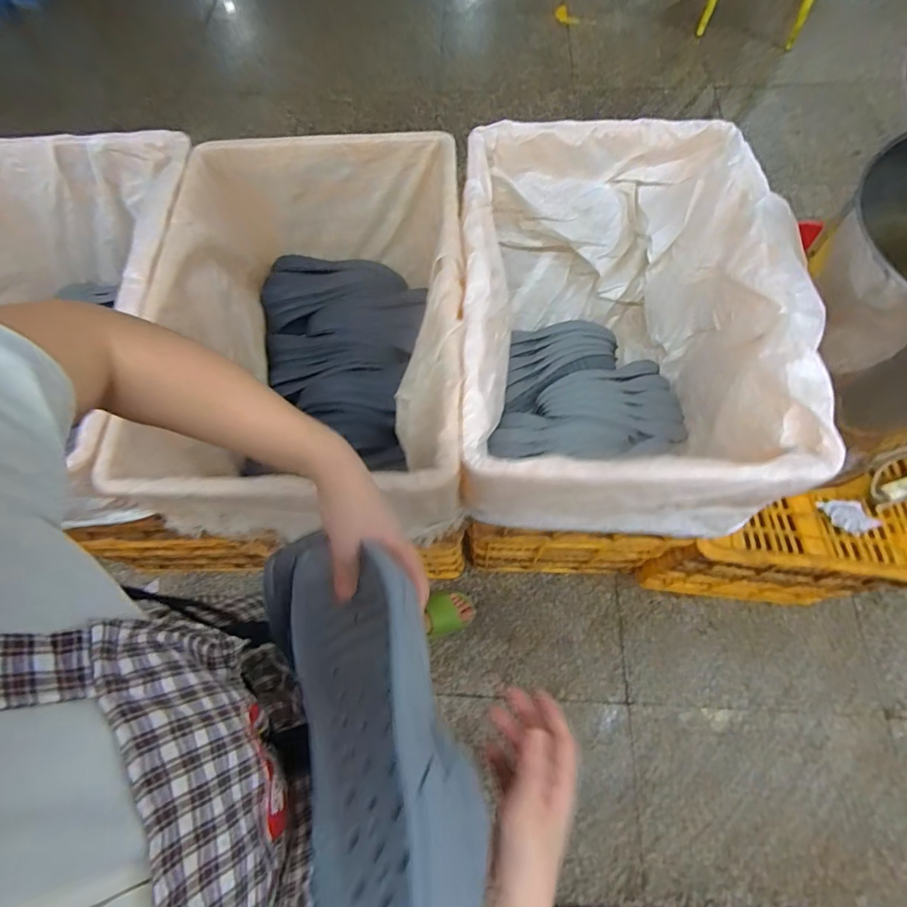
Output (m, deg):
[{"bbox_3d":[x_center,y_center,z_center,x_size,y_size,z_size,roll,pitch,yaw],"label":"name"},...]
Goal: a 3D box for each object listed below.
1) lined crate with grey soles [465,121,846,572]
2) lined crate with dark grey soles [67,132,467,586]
[{"bbox_3d":[0.271,-0.209,0.857,0.492,0.340,0.693,0,68,2],"label":"lined crate with grey soles"},{"bbox_3d":[-0.237,-0.200,0.855,0.487,0.316,0.671,-1,68,1],"label":"lined crate with dark grey soles"}]

